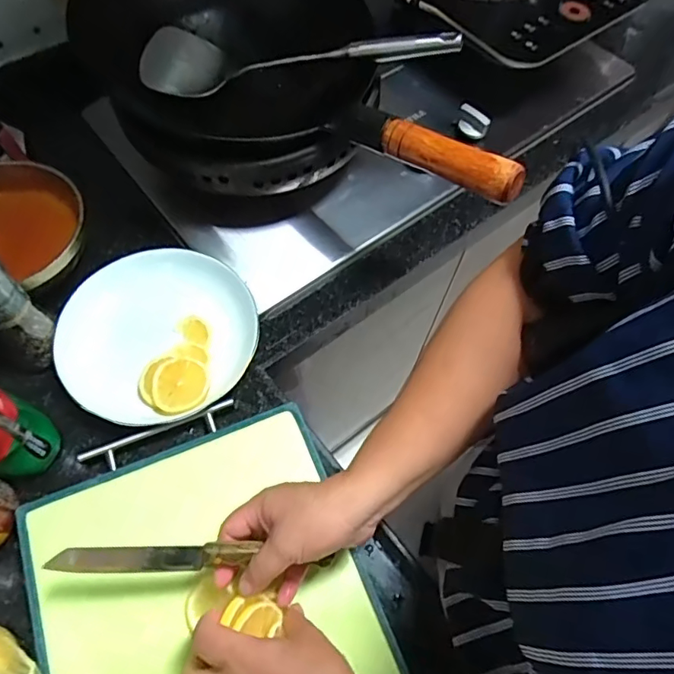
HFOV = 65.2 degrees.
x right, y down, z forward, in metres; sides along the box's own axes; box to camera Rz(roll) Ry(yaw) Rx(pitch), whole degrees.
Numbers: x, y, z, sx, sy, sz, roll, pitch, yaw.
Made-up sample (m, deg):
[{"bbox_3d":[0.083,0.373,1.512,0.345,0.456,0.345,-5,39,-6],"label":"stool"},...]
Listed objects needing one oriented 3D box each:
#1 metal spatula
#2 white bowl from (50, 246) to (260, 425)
[{"bbox_3d":[-0.047,-0.308,0.580,0.352,0.049,0.082,7,61,17],"label":"metal spatula"},{"bbox_3d":[-0.187,-0.005,0.546,0.185,0.042,0.192,1,62,-2],"label":"white bowl"}]

